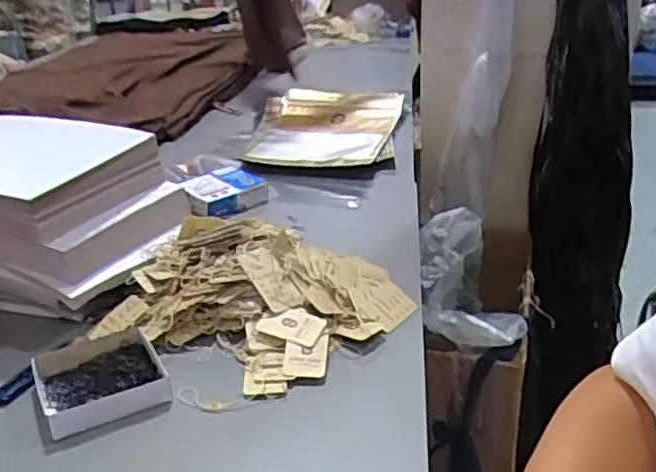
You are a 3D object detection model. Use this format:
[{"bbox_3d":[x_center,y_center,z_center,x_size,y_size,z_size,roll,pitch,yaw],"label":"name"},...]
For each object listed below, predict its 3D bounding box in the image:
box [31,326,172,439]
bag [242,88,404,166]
[{"bbox_3d":[-0.210,0.131,0.620,0.105,0.030,0.113,-15,28,-24],"label":"box"},{"bbox_3d":[-0.015,-0.225,1.324,0.289,0.043,0.407,3,26,11],"label":"bag"}]

